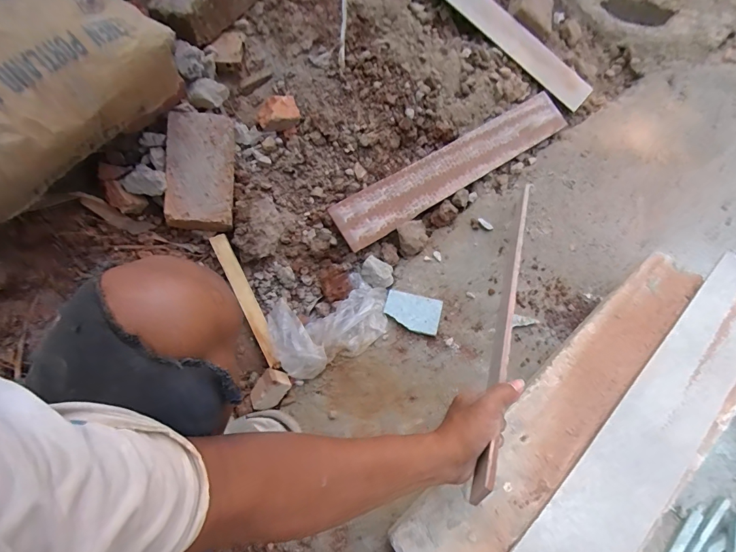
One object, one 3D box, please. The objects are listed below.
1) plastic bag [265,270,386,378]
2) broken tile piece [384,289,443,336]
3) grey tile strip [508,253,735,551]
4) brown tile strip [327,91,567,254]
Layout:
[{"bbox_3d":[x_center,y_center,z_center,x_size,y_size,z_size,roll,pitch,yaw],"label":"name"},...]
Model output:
[{"bbox_3d":[-0.060,0.076,0.669,0.220,0.063,0.129,-29,62,-12],"label":"plastic bag"},{"bbox_3d":[0.081,0.065,0.691,0.098,0.017,0.068,13,63,7],"label":"broken tile piece"},{"bbox_3d":[0.381,0.185,0.491,0.579,0.009,0.101,-41,68,-17],"label":"grey tile strip"},{"bbox_3d":[0.188,-0.235,0.803,0.581,0.015,0.098,-32,87,-15],"label":"brown tile strip"}]

